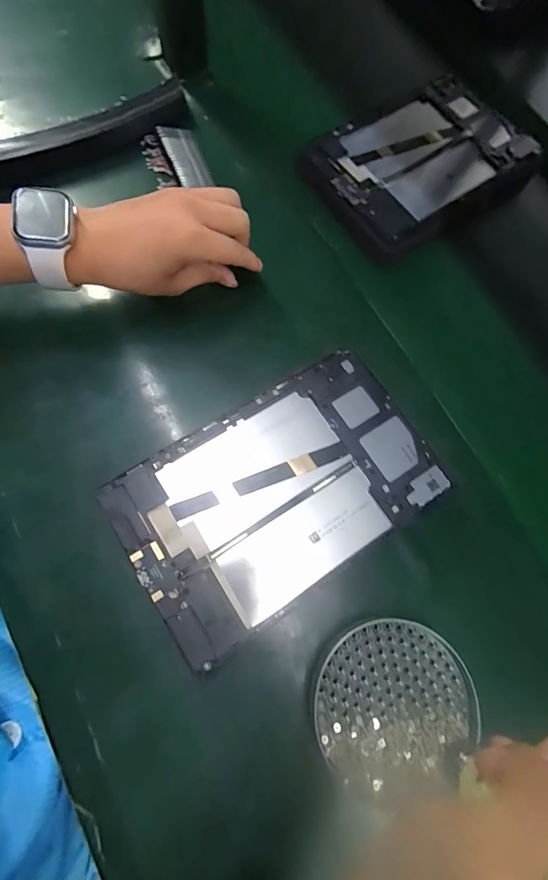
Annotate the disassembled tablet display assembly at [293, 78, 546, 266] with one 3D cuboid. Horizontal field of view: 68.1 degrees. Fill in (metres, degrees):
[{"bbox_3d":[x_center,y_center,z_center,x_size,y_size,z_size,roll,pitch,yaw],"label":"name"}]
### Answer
[{"bbox_3d":[0.162,-0.302,0.432,0.247,0.018,0.163,-35,79,-14],"label":"disassembled tablet display assembly"}]

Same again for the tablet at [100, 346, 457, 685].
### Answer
[{"bbox_3d":[0.005,0.040,0.312,0.233,0.005,0.147,-31,78,-13],"label":"tablet"}]

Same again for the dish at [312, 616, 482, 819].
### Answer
[{"bbox_3d":[0.085,0.183,0.284,0.112,0.015,0.106,1,73,-4],"label":"dish"}]

